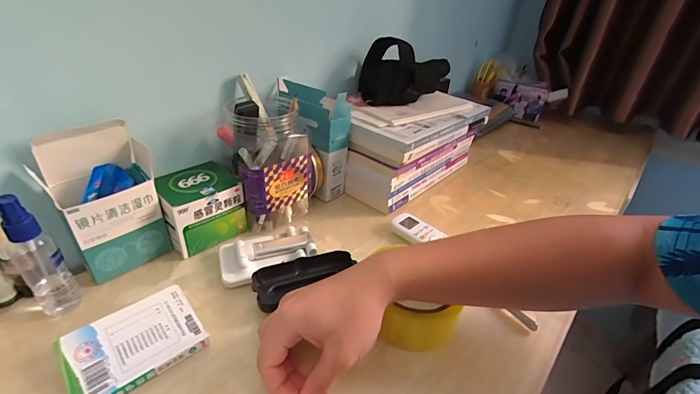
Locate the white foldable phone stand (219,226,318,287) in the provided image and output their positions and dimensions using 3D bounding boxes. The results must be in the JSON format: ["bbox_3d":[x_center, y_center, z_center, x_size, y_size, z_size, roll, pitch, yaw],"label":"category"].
[{"bbox_3d":[-0.098,0.068,0.407,0.105,0.027,0.066,-12,36,-24],"label":"white foldable phone stand"}]

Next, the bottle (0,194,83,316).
[{"bbox_3d":[-0.286,0.053,0.313,0.029,0.128,0.033,26,39,30],"label":"bottle"}]

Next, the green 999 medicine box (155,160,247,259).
[{"bbox_3d":[-0.189,0.011,0.433,0.088,0.081,0.076,-25,43,-38],"label":"green 999 medicine box"}]

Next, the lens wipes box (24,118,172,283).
[{"bbox_3d":[-0.256,0.009,0.365,0.095,0.150,0.061,-23,42,-36],"label":"lens wipes box"}]

